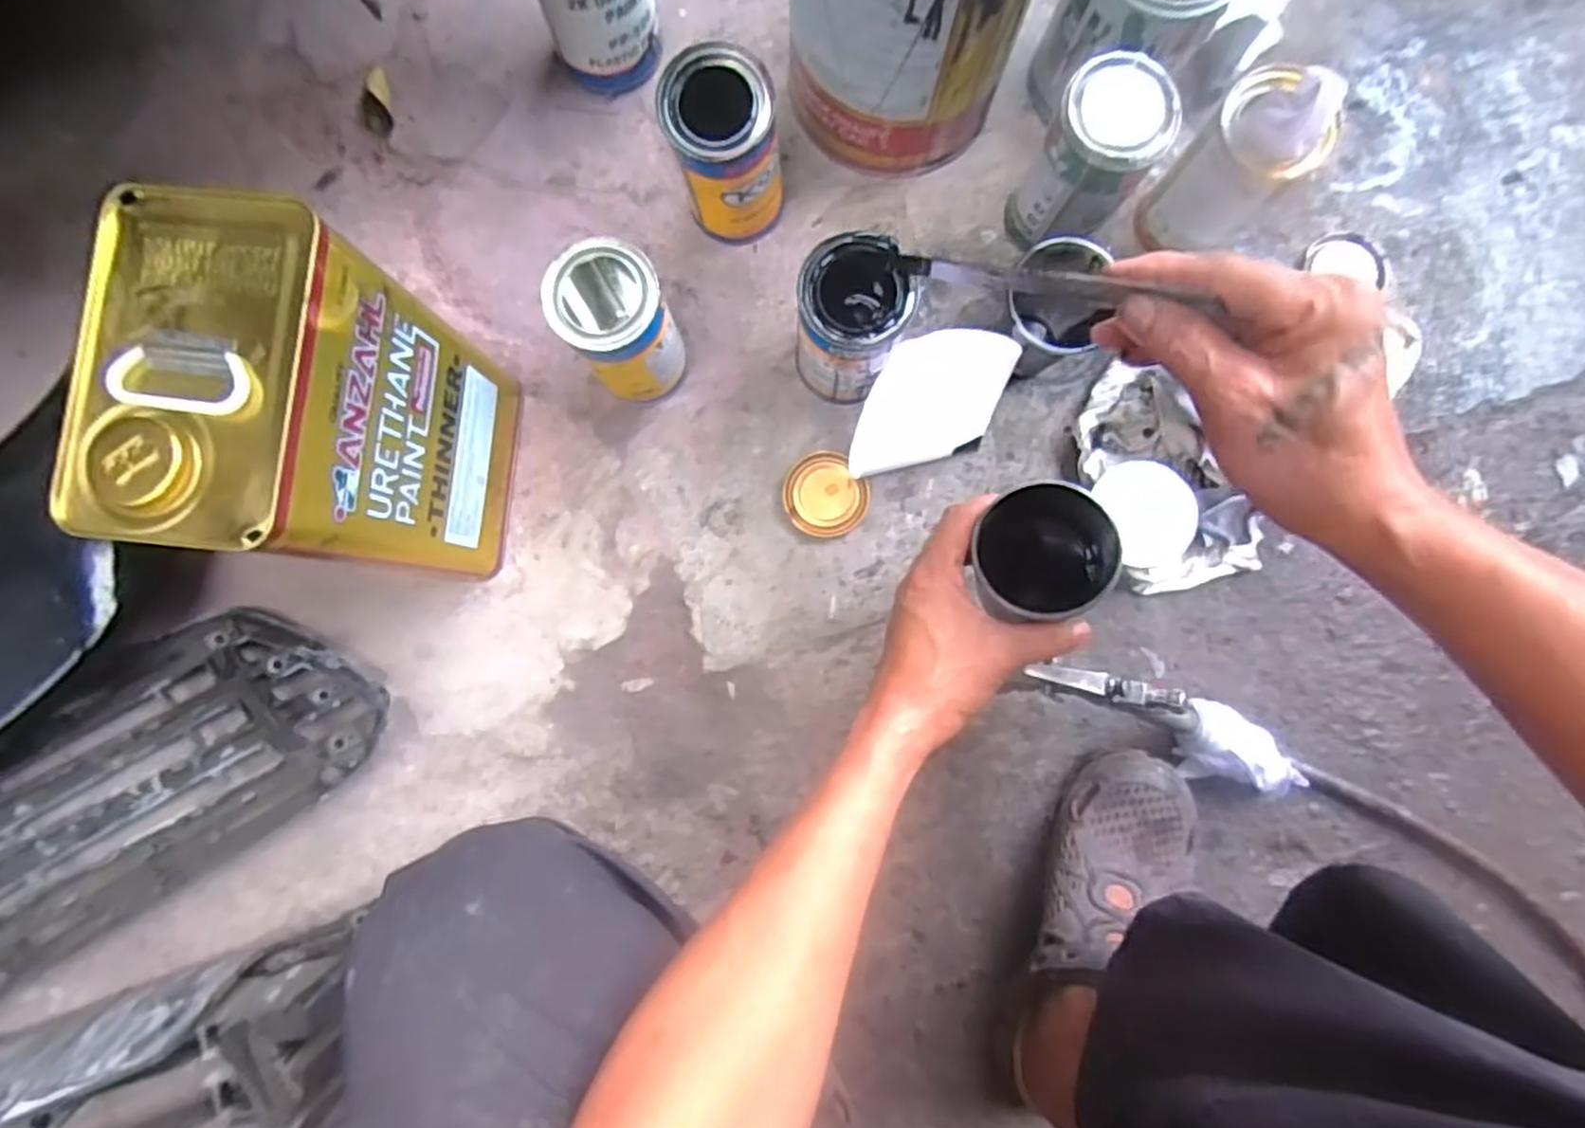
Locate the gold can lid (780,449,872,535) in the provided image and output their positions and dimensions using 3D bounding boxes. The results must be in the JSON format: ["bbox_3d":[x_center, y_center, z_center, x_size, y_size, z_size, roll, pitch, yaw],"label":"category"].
[{"bbox_3d":[0.026,-0.055,0.579,0.064,0.011,0.064,-1,87,0],"label":"gold can lid"}]

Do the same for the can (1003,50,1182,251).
[{"bbox_3d":[0.203,-0.276,0.532,0.071,0.140,0.073,0,87,0],"label":"can"}]

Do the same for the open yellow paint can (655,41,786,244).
[{"bbox_3d":[-0.045,-0.289,0.535,0.077,0.134,0.079,-16,87,-1],"label":"open yellow paint can"}]

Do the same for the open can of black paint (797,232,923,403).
[{"bbox_3d":[0.040,-0.165,0.528,0.072,0.133,0.074,0,87,0],"label":"open can of black paint"}]

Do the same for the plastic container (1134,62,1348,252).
[{"bbox_3d":[0.300,-0.270,0.517,0.060,0.157,0.066,0,87,0],"label":"plastic container"}]

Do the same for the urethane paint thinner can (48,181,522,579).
[{"bbox_3d":[-0.276,-0.085,0.467,0.113,0.248,0.162,6,87,0],"label":"urethane paint thinner can"}]

